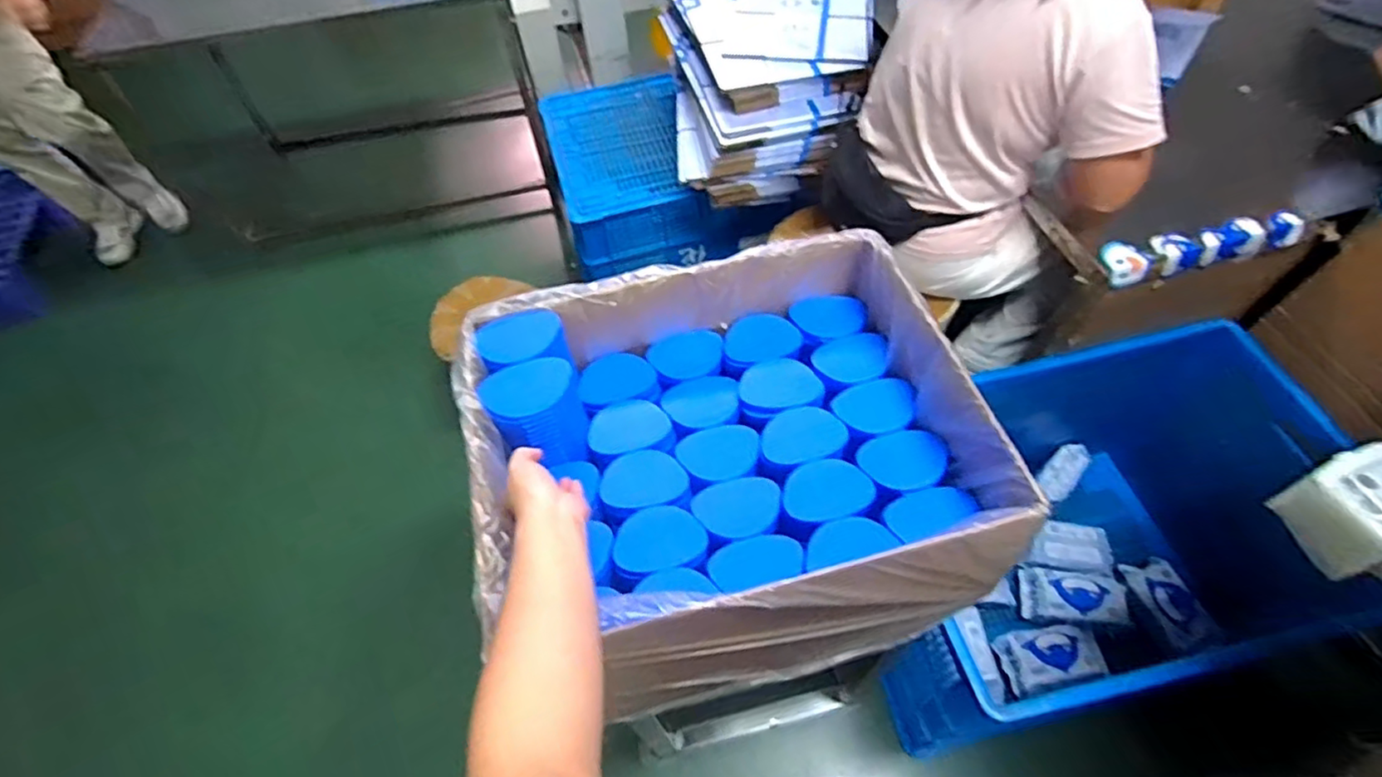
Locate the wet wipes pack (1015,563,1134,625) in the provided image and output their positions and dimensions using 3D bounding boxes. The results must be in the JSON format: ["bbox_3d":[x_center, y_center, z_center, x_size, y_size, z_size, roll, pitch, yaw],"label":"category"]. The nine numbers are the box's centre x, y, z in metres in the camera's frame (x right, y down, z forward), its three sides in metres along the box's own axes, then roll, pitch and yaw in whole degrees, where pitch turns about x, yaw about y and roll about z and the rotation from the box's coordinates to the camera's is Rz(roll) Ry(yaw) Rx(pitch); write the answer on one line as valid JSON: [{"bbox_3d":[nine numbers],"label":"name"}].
[{"bbox_3d":[0.820,0.450,1.372,0.194,0.050,0.104,-3,62,20],"label":"wet wipes pack"}]

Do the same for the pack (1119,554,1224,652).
[{"bbox_3d":[1.002,0.445,1.328,0.119,0.046,0.191,-14,56,-7],"label":"pack"}]

